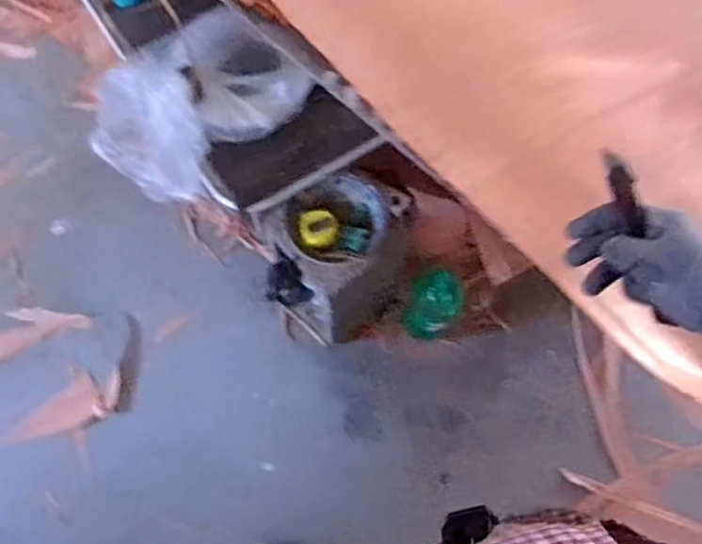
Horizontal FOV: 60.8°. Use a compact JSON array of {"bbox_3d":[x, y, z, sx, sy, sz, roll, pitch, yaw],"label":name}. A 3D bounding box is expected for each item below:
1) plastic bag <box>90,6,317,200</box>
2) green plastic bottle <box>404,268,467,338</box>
[{"bbox_3d":[-0.230,-0.233,0.788,0.243,0.068,0.239,-42,76,-13],"label":"plastic bag"},{"bbox_3d":[0.177,0.072,1.276,0.103,0.134,0.119,12,71,4],"label":"green plastic bottle"}]

